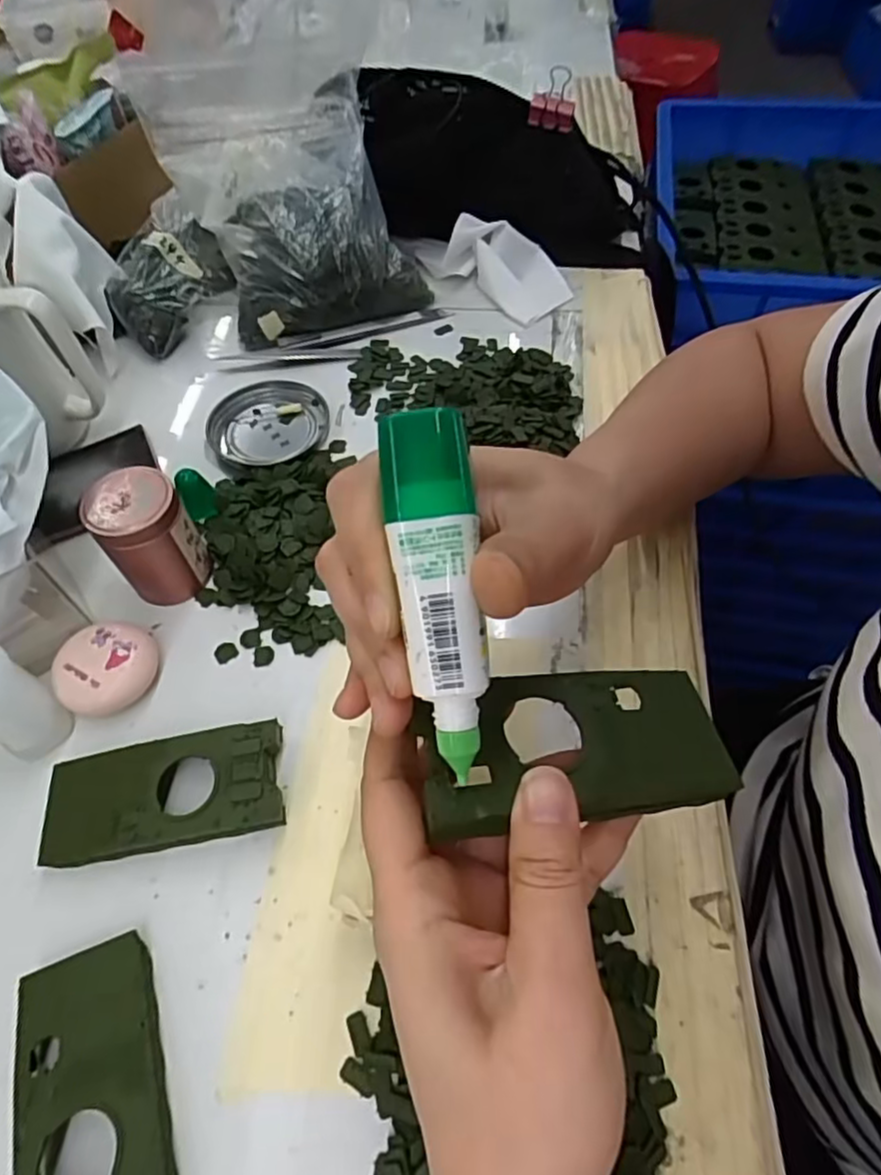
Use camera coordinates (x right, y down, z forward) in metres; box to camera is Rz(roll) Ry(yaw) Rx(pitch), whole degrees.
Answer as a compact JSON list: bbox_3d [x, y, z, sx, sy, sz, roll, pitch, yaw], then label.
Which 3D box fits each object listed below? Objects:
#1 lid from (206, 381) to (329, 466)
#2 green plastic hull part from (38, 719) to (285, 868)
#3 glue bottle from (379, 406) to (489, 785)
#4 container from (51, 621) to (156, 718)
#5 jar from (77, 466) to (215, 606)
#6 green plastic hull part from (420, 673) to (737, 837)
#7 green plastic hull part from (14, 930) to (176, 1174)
[{"bbox_3d":[-0.116,-0.112,0.430,0.077,0.011,0.072,-1,56,2],"label":"lid"},{"bbox_3d":[-0.124,0.092,0.288,0.104,0.020,0.047,-8,56,-3],"label":"green plastic hull part"},{"bbox_3d":[0.001,0.002,0.168,0.022,0.013,0.096,-7,93,-4],"label":"glue bottle"},{"bbox_3d":[-0.168,0.040,0.321,0.047,0.021,0.049,-1,56,2],"label":"container"},{"bbox_3d":[-0.153,-0.026,0.337,0.044,0.060,0.040,-1,56,2],"label":"jar"},{"bbox_3d":[0.044,0.050,0.205,0.105,0.008,0.048,-2,57,-20],"label":"green plastic hull part"},{"bbox_3d":[-0.122,0.185,0.227,0.047,0.020,0.103,-20,58,-10],"label":"green plastic hull part"}]

